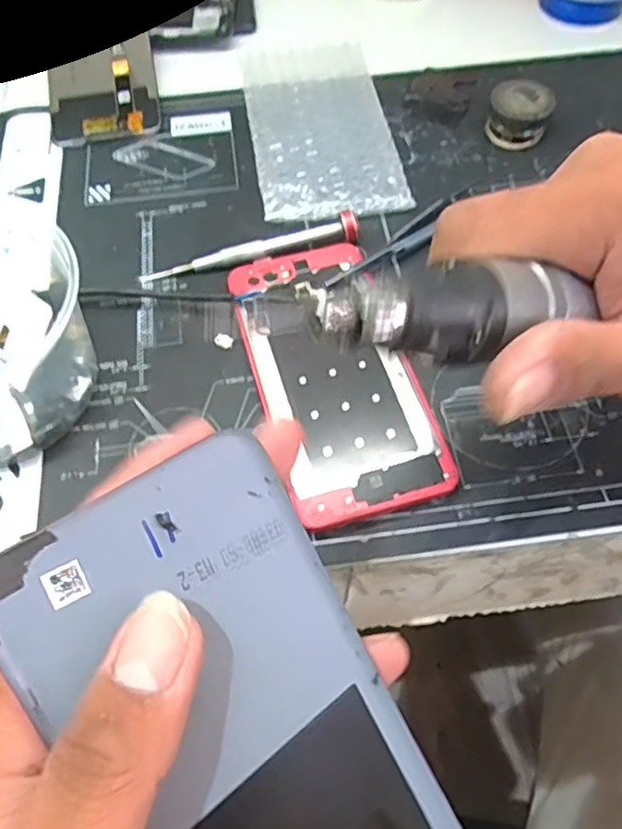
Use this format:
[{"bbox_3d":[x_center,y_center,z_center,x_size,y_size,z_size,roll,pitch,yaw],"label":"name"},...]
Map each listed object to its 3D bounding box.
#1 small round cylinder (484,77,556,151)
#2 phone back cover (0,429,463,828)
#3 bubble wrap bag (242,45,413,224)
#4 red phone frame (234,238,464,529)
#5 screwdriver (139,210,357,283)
[{"bbox_3d":[0.128,-0.185,0.398,0.036,0.029,0.029,16,62,10],"label":"small round cylinder"},{"bbox_3d":[-0.010,0.086,0.159,0.072,0.004,0.151,-31,98,-28],"label":"phone back cover"},{"bbox_3d":[0.005,-0.186,0.411,0.088,0.010,0.168,-9,60,-4],"label":"bubble wrap bag"},{"bbox_3d":[0.010,-0.024,0.316,0.070,0.011,0.158,-15,61,-7],"label":"red phone frame"},{"bbox_3d":[-0.033,-0.093,0.352,0.118,0.015,0.015,-10,60,-5],"label":"screwdriver"}]

